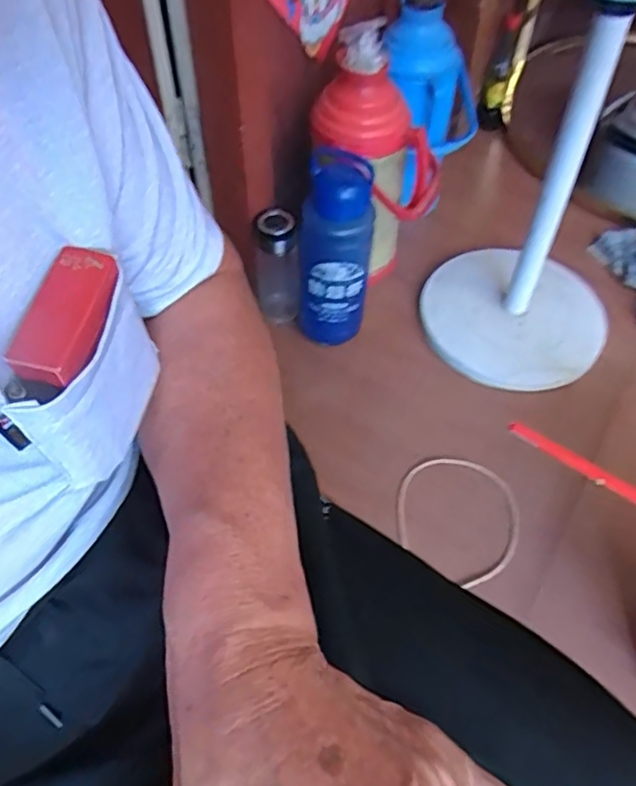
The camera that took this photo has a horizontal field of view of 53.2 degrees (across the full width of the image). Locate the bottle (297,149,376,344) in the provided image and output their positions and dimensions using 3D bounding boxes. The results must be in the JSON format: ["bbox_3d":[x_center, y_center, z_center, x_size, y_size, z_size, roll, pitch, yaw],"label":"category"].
[{"bbox_3d":[0.025,-0.194,0.937,0.105,0.298,0.072,10,55,7],"label":"bottle"}]

